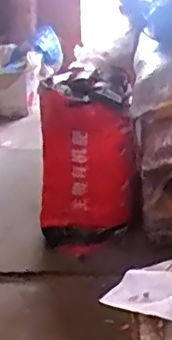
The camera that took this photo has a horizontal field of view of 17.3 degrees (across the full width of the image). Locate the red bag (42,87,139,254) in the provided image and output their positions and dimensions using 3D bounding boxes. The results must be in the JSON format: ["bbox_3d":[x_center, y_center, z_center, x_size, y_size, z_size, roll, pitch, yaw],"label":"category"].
[{"bbox_3d":[0.002,0.016,1.681,0.278,0.472,0.122,6,26,18],"label":"red bag"}]

